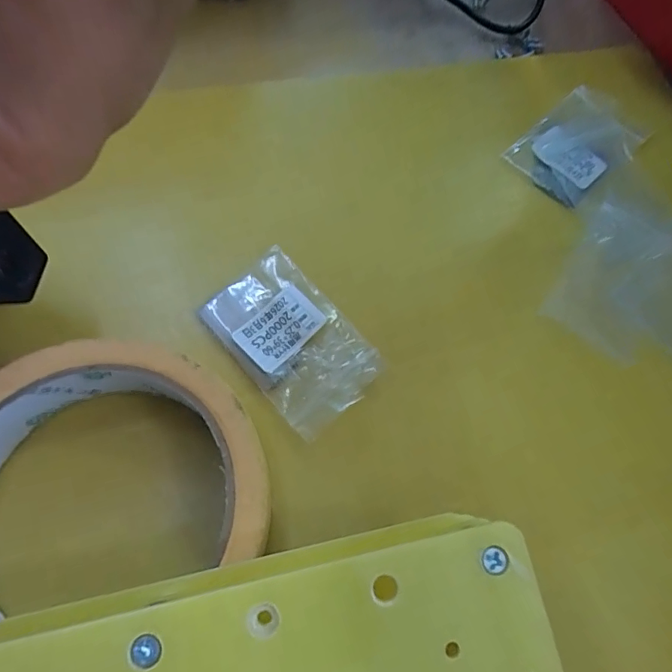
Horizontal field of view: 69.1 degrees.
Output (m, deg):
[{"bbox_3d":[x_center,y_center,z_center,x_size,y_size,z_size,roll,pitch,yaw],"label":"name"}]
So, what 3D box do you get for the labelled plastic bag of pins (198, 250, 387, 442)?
[{"bbox_3d":[-0.016,0.001,0.174,0.038,0.007,0.062,-38,74,-17],"label":"labelled plastic bag of pins"}]

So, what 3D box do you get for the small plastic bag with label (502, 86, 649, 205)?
[{"bbox_3d":[0.108,-0.086,0.217,0.060,0.004,0.039,-41,75,-18],"label":"small plastic bag with label"}]

